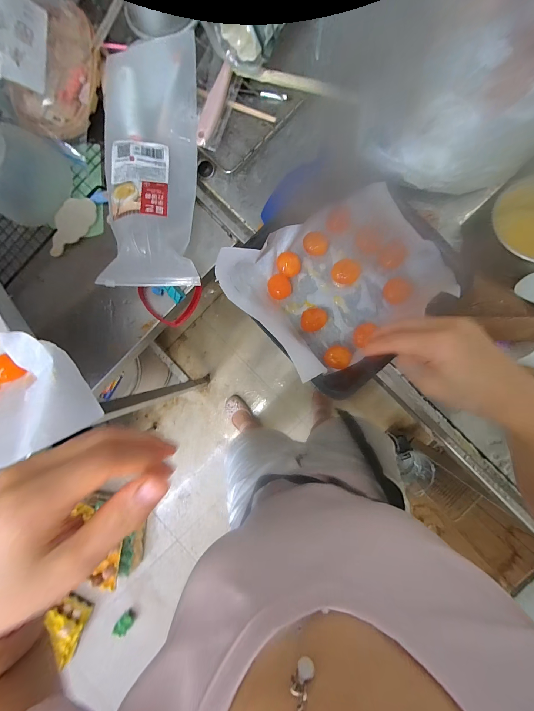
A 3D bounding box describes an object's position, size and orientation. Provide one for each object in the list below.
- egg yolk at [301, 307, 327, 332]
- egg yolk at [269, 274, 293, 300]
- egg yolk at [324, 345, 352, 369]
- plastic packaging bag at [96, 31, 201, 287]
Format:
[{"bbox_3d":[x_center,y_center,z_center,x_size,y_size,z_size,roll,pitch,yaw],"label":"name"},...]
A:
[{"bbox_3d":[0.061,-0.046,0.371,0.031,0.019,0.030,6,89,6],"label":"egg yolk"},{"bbox_3d":[0.017,-0.092,0.378,0.030,0.013,0.032,-1,89,6],"label":"egg yolk"},{"bbox_3d":[0.092,0.002,0.366,0.031,0.025,0.030,8,90,6],"label":"egg yolk"},{"bbox_3d":[-0.162,-0.264,0.380,0.134,0.055,0.337,-2,89,6],"label":"plastic packaging bag"}]

